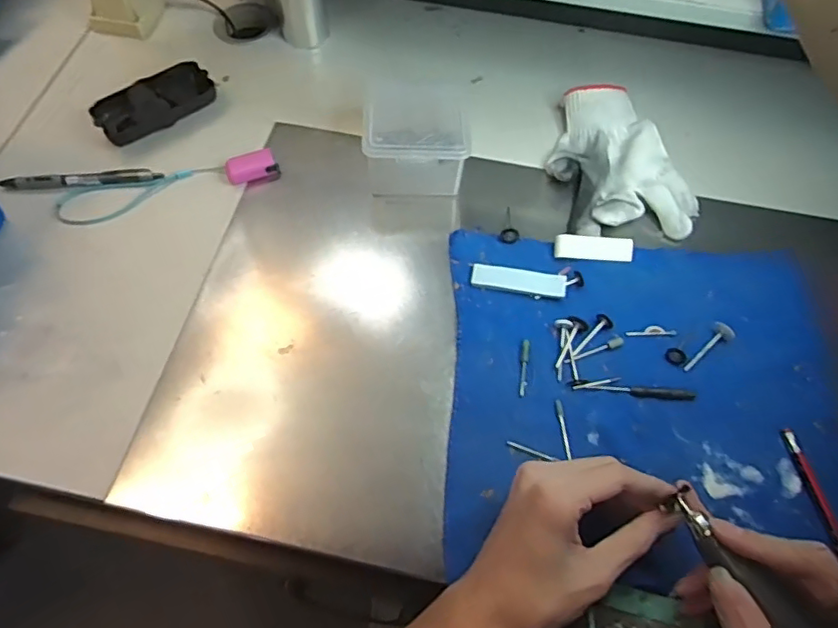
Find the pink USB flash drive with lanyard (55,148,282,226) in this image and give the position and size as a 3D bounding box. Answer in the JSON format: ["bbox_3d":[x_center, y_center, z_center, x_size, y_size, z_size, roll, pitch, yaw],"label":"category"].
[{"bbox_3d":[-0.220,-0.113,0.513,0.191,0.011,0.041,-13,64,-7],"label":"pink USB flash drive with lanyard"}]

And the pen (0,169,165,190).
[{"bbox_3d":[-0.299,-0.119,0.516,0.133,0.011,0.015,-8,64,-4],"label":"pen"}]

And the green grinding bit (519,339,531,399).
[{"bbox_3d":[0.080,0.040,0.443,0.008,0.004,0.046,9,64,4],"label":"green grinding bit"}]

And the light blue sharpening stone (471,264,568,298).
[{"bbox_3d":[0.081,-0.028,0.475,0.075,0.008,0.020,9,64,4],"label":"light blue sharpening stone"}]

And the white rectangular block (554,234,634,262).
[{"bbox_3d":[0.148,-0.056,0.488,0.066,0.009,0.019,1,64,0],"label":"white rectangular block"}]

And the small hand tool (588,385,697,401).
[{"bbox_3d":[0.168,0.058,0.434,0.074,0.004,0.008,4,64,2],"label":"small hand tool"}]

